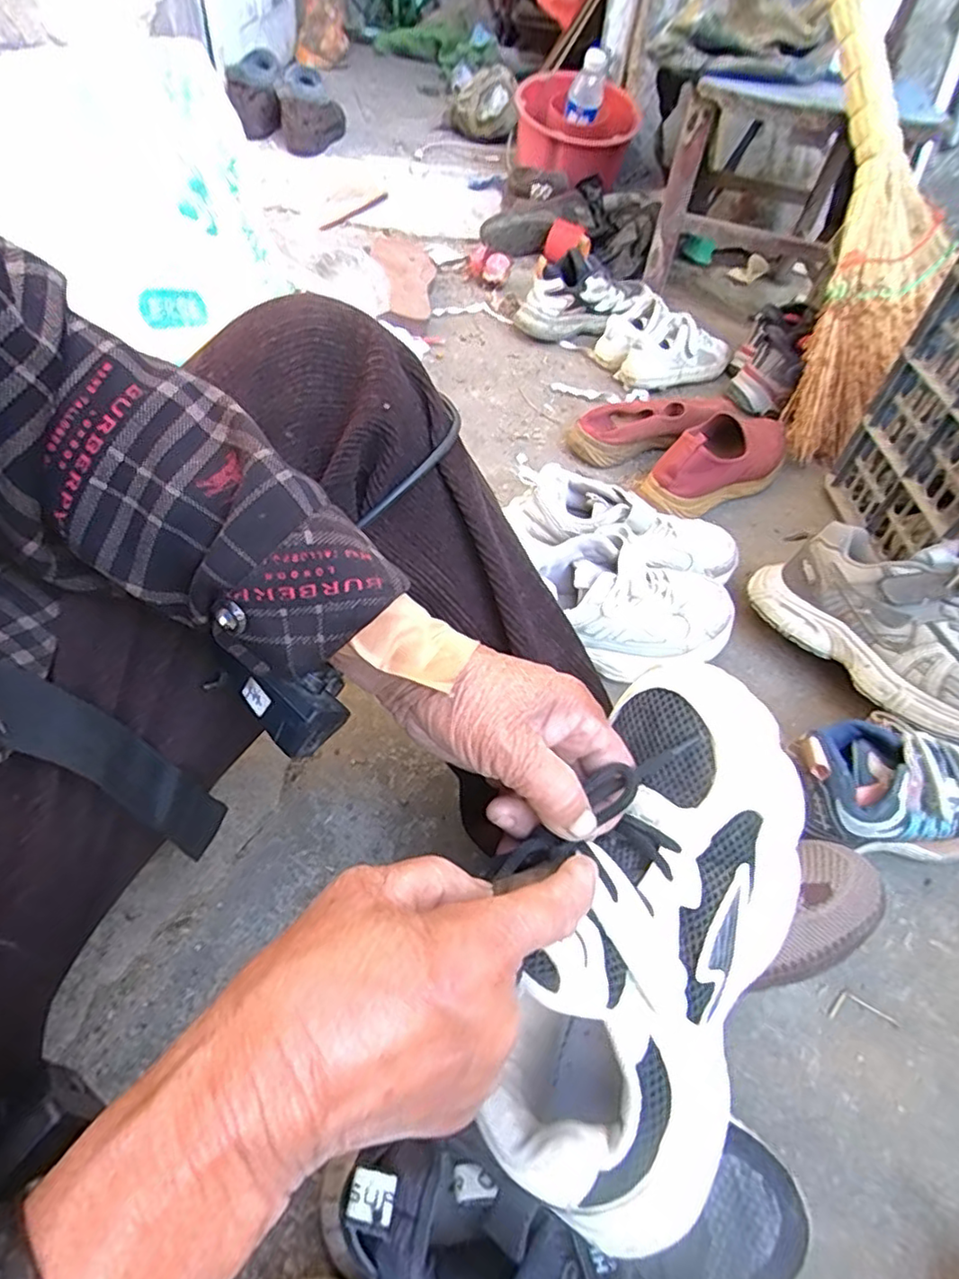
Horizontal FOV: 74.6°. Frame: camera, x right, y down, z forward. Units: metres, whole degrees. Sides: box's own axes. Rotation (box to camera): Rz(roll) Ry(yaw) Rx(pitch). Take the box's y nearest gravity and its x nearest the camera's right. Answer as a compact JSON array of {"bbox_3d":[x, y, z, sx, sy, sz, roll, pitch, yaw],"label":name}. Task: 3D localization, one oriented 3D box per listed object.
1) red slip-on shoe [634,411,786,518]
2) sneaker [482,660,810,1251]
[{"bbox_3d":[0.295,-0.221,0.739,0.254,0.081,0.089,-33,62,-27],"label":"red slip-on shoe"},{"bbox_3d":[0.079,0.125,0.261,0.094,0.092,0.231,19,77,10],"label":"sneaker"}]

